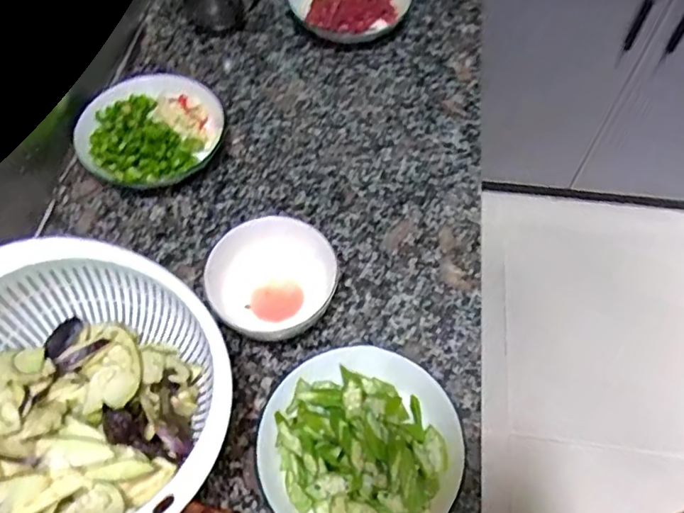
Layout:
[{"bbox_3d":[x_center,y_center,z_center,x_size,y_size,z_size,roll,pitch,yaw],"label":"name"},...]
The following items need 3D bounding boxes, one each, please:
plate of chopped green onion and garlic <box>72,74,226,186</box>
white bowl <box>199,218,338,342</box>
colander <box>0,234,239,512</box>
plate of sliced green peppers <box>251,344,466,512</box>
[{"bbox_3d":[-0.231,-0.153,0.692,0.175,0.042,0.154,-21,61,-13],"label":"plate of chopped green onion and garlic"},{"bbox_3d":[-0.073,0.021,0.577,0.130,0.061,0.104,14,60,7],"label":"white bowl"},{"bbox_3d":[-0.216,0.119,0.485,0.249,0.111,0.240,0,58,0],"label":"colander"},{"bbox_3d":[0.014,0.165,0.495,0.168,0.050,0.171,0,59,-1],"label":"plate of sliced green peppers"}]

